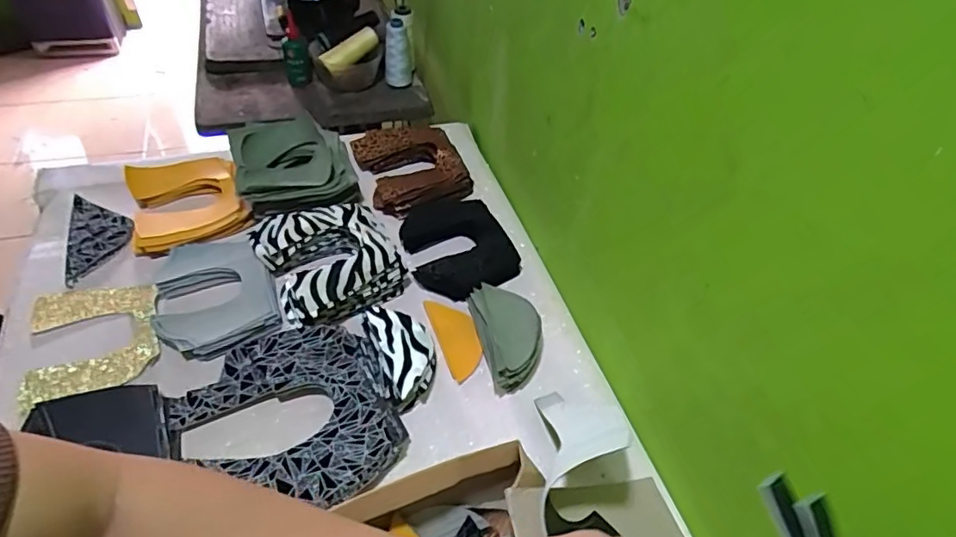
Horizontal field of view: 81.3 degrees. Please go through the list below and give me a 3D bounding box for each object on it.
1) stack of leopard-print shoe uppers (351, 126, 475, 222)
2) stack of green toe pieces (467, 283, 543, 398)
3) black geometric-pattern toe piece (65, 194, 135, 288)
[{"bbox_3d":[-0.095,-0.150,0.812,0.139,0.039,0.169,-16,50,-21],"label":"stack of leopard-print shoe uppers"},{"bbox_3d":[0.034,0.073,0.619,0.063,0.049,0.131,-7,48,-13],"label":"stack of green toe pieces"},{"bbox_3d":[-0.473,-0.045,0.697,0.070,0.012,0.158,-14,50,-20],"label":"black geometric-pattern toe piece"}]

